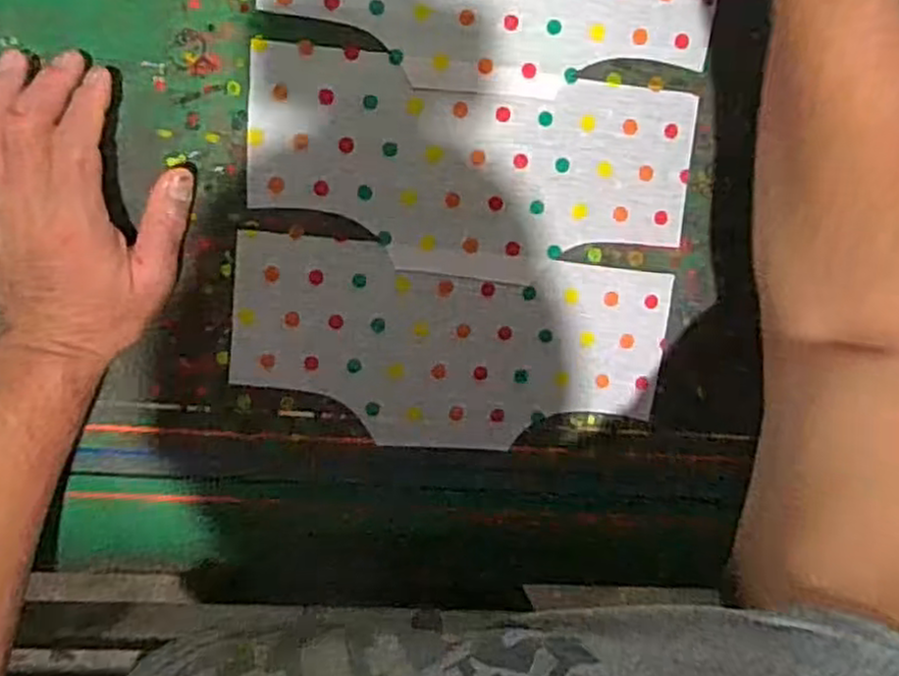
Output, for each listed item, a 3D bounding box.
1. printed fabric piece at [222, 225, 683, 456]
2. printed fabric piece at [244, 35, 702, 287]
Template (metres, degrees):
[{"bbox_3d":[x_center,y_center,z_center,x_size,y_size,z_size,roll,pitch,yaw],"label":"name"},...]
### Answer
[{"bbox_3d":[0.002,0.008,0.481,0.282,0.005,0.128,5,97,-6],"label":"printed fabric piece"},{"bbox_3d":[0.016,-0.106,0.463,0.279,0.004,0.128,5,97,-6],"label":"printed fabric piece"}]

